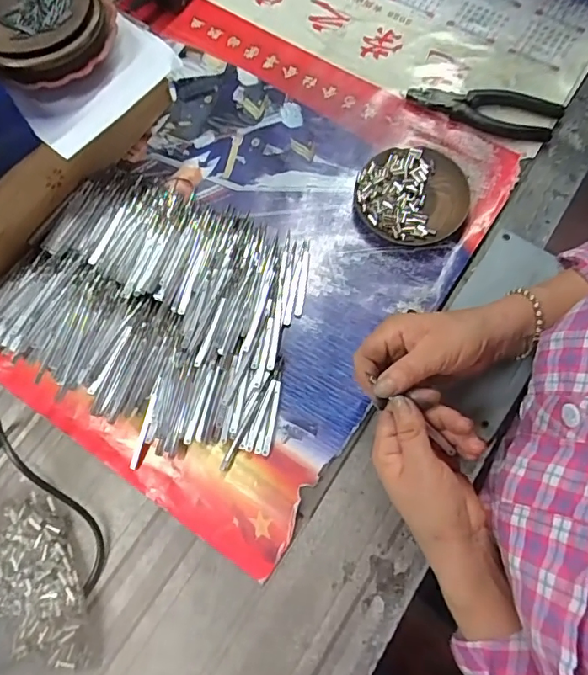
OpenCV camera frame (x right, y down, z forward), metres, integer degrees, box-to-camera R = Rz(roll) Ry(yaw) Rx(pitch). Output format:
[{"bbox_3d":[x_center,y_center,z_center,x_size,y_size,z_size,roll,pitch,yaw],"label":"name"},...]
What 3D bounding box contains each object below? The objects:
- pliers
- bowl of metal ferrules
[{"bbox_3d":[0.212,-0.257,0.575,0.165,0.013,0.062,15,72,6],"label":"pliers"},{"bbox_3d":[0.126,-0.151,0.540,0.115,0.019,0.116,18,72,8],"label":"bowl of metal ferrules"}]

